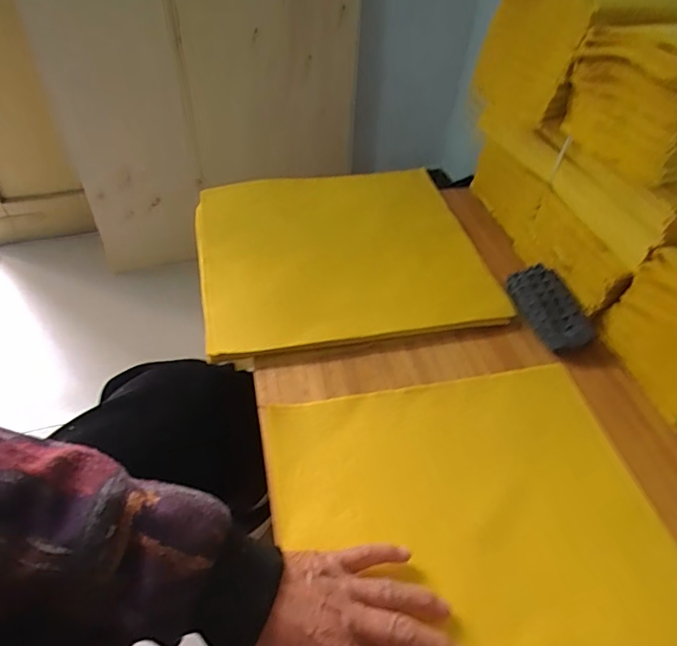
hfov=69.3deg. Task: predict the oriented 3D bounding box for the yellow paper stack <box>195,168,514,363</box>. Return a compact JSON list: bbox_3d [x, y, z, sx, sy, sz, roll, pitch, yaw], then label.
[{"bbox_3d":[-0.003,-0.093,0.592,0.318,0.024,0.293,-9,50,-11],"label":"yellow paper stack"}]

